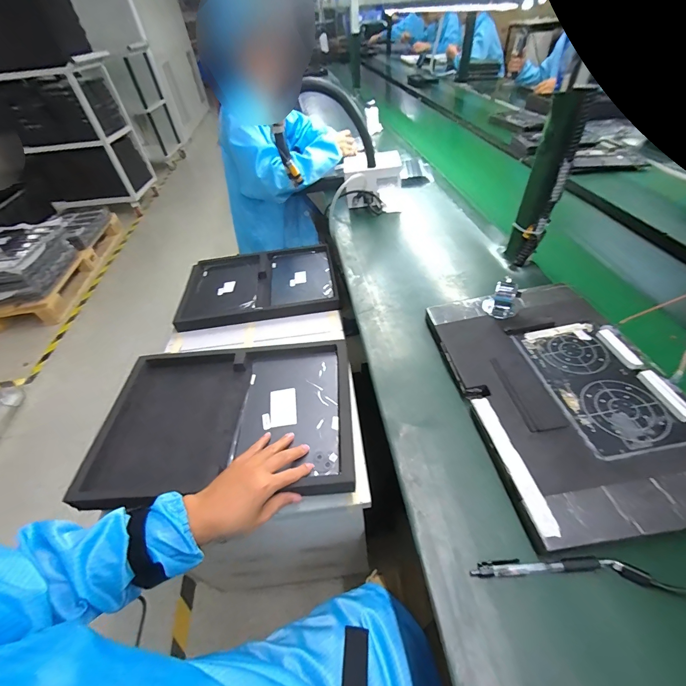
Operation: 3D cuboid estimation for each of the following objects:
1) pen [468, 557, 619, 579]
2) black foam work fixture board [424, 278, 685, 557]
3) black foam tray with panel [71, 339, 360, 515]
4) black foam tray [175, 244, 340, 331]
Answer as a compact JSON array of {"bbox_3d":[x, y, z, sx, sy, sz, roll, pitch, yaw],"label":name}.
[{"bbox_3d":[0.206,0.232,0.340,0.140,0.015,0.016,-3,46,3],"label":"pen"},{"bbox_3d":[0.301,0.052,0.461,0.254,0.035,0.381,-9,46,-2],"label":"black foam work fixture board"},{"bbox_3d":[-0.199,0.124,0.579,0.427,0.043,0.287,-6,46,0],"label":"black foam tray with panel"},{"bbox_3d":[-0.242,-0.175,0.947,0.425,0.030,0.313,-9,46,-2],"label":"black foam tray"}]

